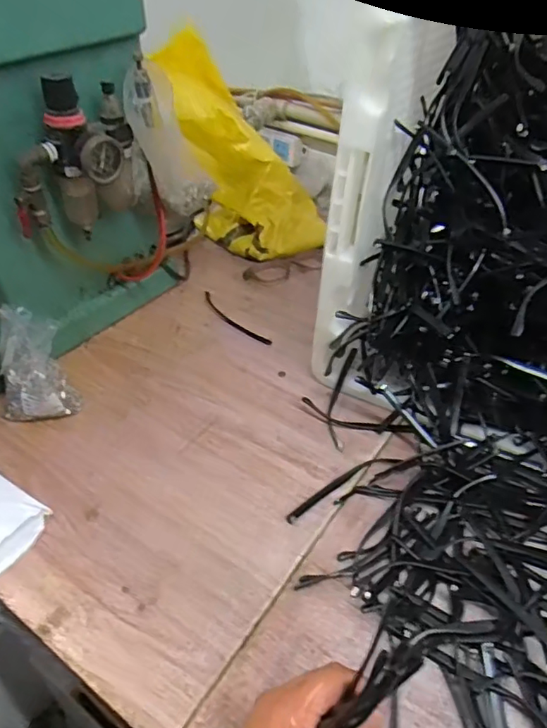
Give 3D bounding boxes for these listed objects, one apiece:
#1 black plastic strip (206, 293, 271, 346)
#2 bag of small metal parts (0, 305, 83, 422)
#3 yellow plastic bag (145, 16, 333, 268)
[{"bbox_3d":[-0.053,-0.059,0.698,0.020,0.004,0.137,-28,50,-28],"label":"black plastic strip"},{"bbox_3d":[-0.242,0.007,0.558,0.072,0.104,0.066,10,43,10],"label":"bag of small metal parts"},{"bbox_3d":[-0.073,-0.306,0.806,0.111,0.323,0.119,-38,21,-34],"label":"yellow plastic bag"}]

